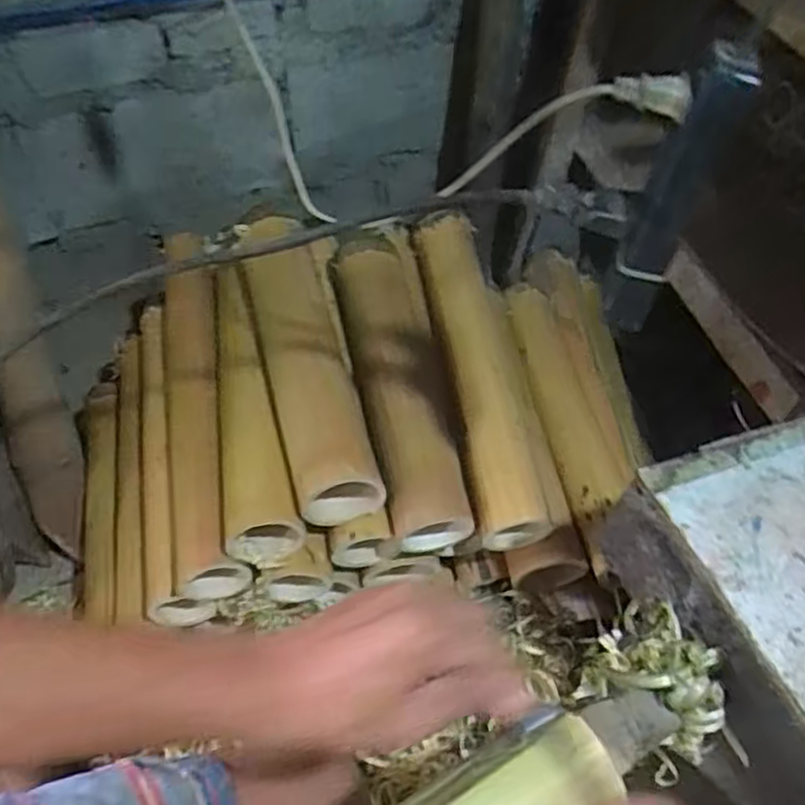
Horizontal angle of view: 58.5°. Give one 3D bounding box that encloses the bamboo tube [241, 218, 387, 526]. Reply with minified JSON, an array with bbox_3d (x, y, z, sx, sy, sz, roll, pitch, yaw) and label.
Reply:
[{"bbox_3d":[-0.104,-0.055,0.714,0.077,0.080,0.355,-11,52,-15],"label":"bamboo tube"}]

